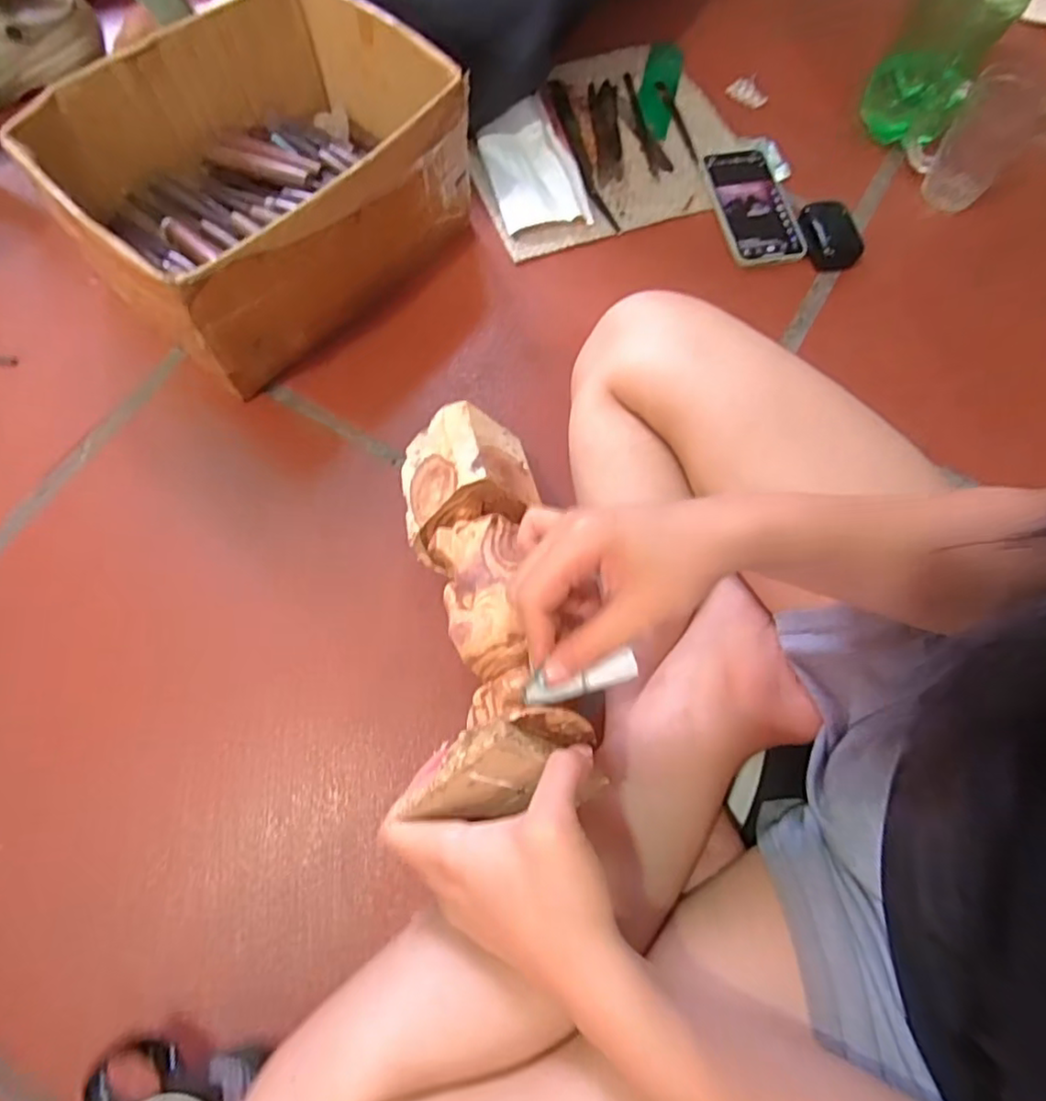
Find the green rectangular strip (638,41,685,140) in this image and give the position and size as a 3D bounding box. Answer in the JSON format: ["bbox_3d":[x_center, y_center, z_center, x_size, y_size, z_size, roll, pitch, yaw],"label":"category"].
[{"bbox_3d":[0.168,-0.569,0.782,0.044,0.005,0.176,18,65,-8],"label":"green rectangular strip"}]

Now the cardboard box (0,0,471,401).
[{"bbox_3d":[-0.241,-0.356,0.609,0.267,0.146,0.326,42,72,14],"label":"cardboard box"}]

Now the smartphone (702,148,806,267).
[{"bbox_3d":[0.258,-0.391,0.722,0.081,0.016,0.157,-7,68,-5],"label":"smartphone"}]

